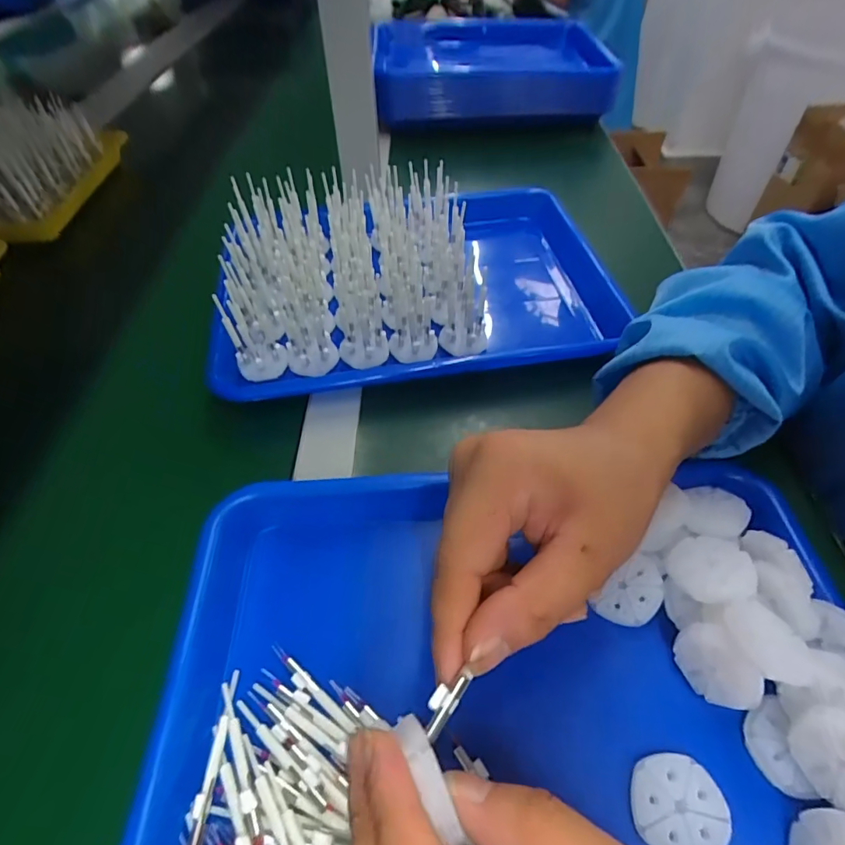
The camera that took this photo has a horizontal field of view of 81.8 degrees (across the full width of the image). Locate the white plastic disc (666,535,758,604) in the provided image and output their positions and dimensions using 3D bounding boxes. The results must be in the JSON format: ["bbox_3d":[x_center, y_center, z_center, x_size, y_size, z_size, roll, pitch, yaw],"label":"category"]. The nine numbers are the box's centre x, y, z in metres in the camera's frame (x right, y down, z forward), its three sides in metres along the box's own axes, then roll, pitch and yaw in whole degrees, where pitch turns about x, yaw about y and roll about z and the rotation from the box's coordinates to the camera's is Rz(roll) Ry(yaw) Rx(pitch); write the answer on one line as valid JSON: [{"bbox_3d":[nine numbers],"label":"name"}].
[{"bbox_3d":[0.146,0.073,0.246,0.037,0.004,0.039,-9,35,7],"label":"white plastic disc"}]

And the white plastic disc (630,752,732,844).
[{"bbox_3d":[0.110,0.165,0.209,0.038,0.004,0.038,-2,56,2],"label":"white plastic disc"}]

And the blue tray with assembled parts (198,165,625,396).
[{"bbox_3d":[0.005,-0.138,0.431,0.357,0.072,0.243,-7,51,-4],"label":"blue tray with assembled parts"}]

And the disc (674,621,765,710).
[{"bbox_3d":[0.137,0.114,0.228,0.005,0.035,0.036,-9,43,-32],"label":"disc"}]

